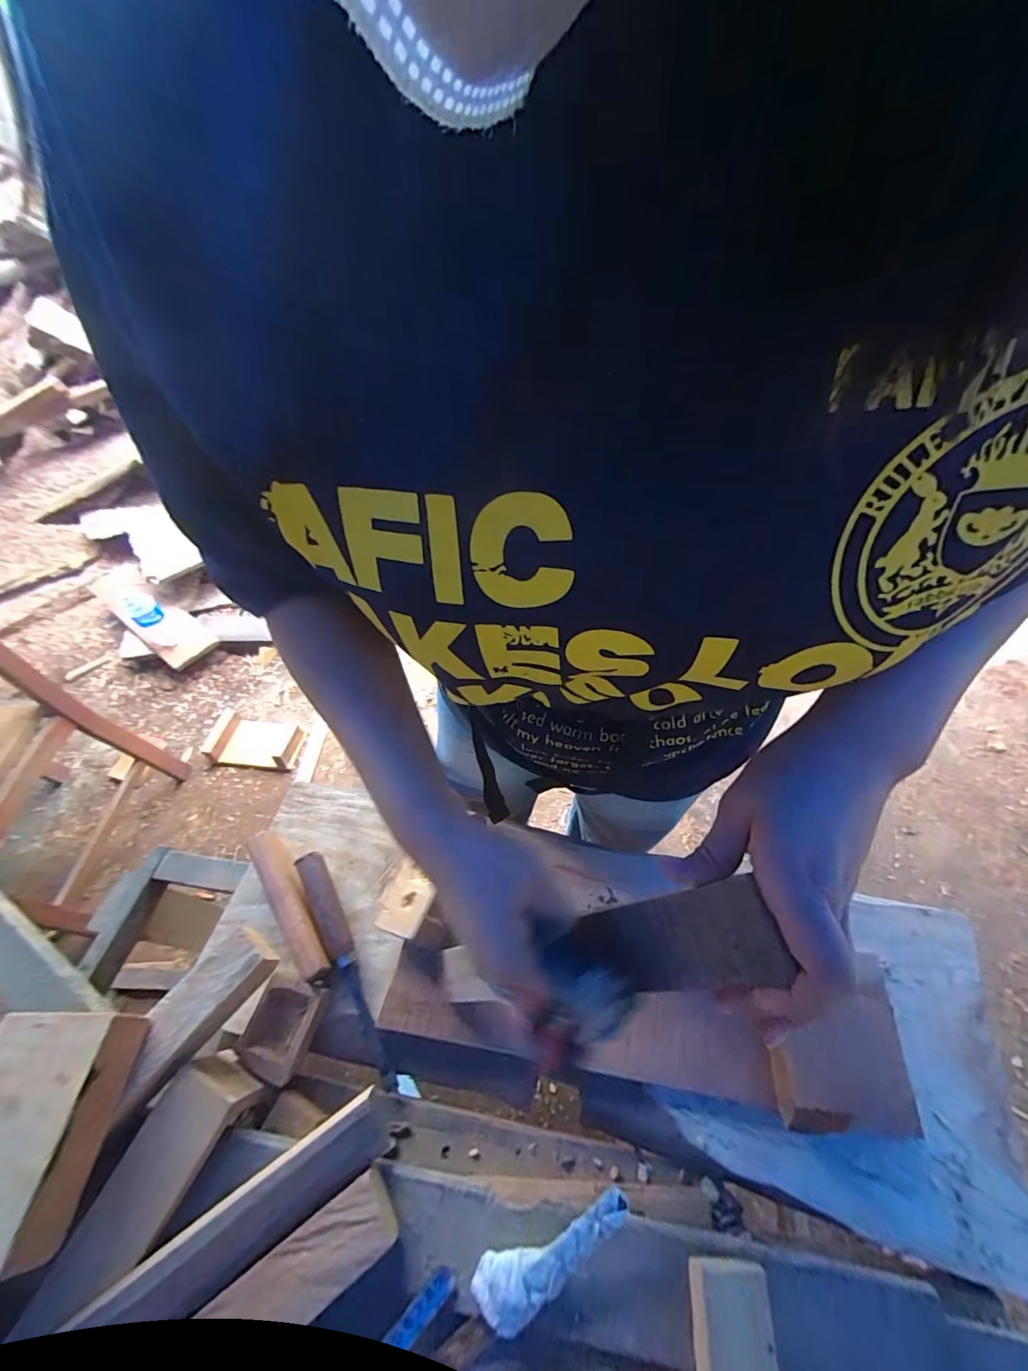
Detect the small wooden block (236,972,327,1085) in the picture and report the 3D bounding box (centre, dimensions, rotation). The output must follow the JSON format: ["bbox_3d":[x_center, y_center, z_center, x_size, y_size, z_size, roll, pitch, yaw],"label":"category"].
[{"bbox_3d":[-0.244,0.357,0.483,0.067,0.016,0.083,11,56,11],"label":"small wooden block"}]

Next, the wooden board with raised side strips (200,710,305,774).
[{"bbox_3d":[-0.790,0.165,1.408,0.299,0.046,0.177,5,55,7],"label":"wooden board with raised side strips"}]

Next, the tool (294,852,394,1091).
[{"bbox_3d":[-0.185,0.301,0.509,0.028,0.038,0.247,-29,58,-16],"label":"tool"}]

